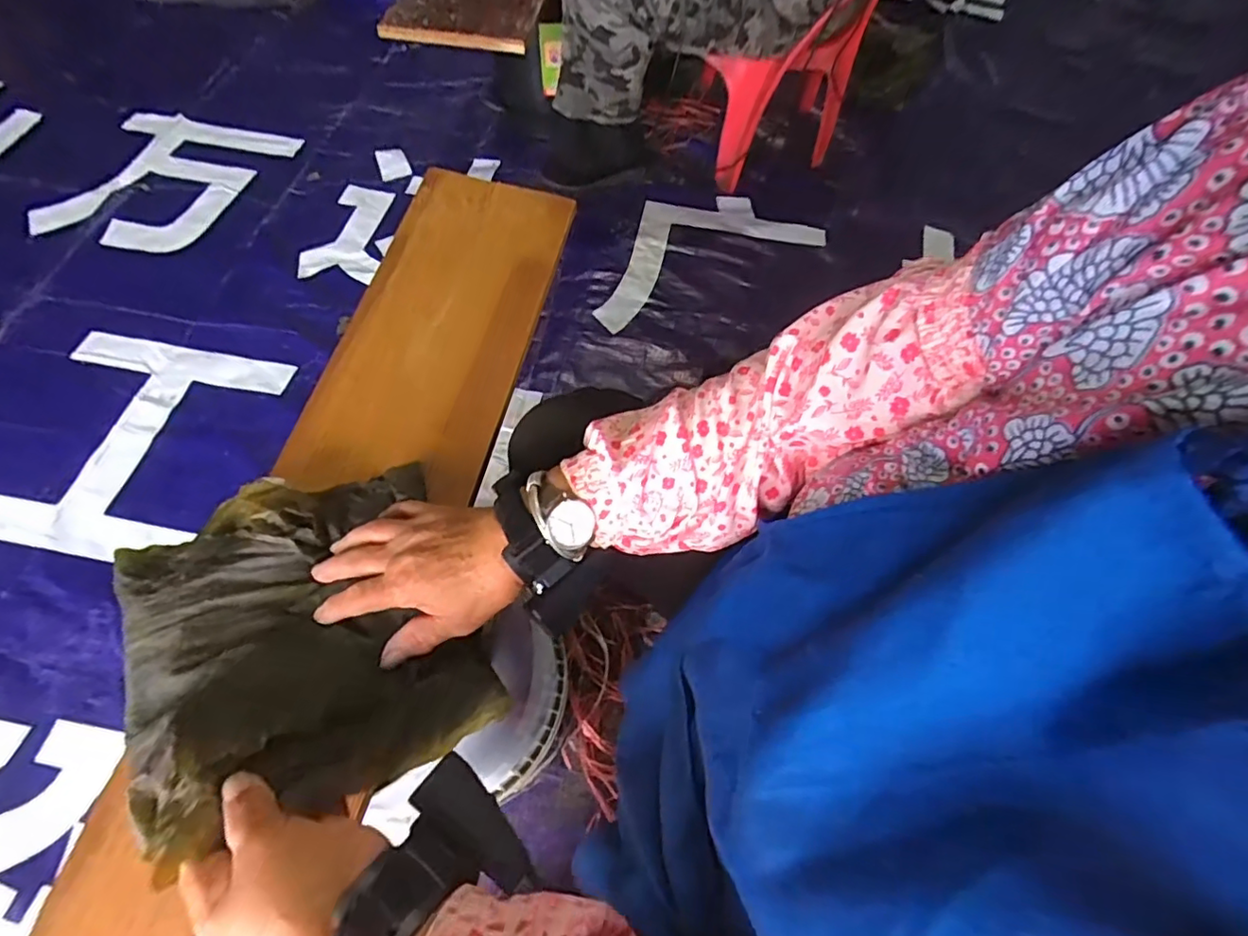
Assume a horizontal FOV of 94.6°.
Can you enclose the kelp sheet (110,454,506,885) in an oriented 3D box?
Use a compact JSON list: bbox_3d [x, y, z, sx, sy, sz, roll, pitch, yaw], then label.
[{"bbox_3d":[-0.212,0.104,0.375,0.204,0.061,0.220,-25,66,-15],"label":"kelp sheet"}]

